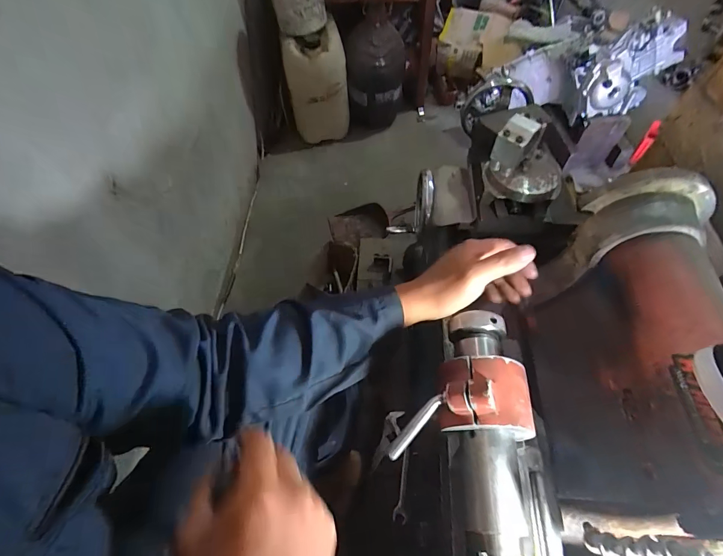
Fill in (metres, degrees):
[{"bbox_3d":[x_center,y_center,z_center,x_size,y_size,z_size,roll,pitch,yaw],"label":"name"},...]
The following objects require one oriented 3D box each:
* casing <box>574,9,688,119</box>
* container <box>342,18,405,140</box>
[{"bbox_3d":[0.975,-0.772,1.344,0.325,0.230,0.200,-30,62,-14],"label":"casing"},{"bbox_3d":[0.055,-0.887,1.600,0.269,0.415,0.229,-8,59,-2],"label":"container"}]

